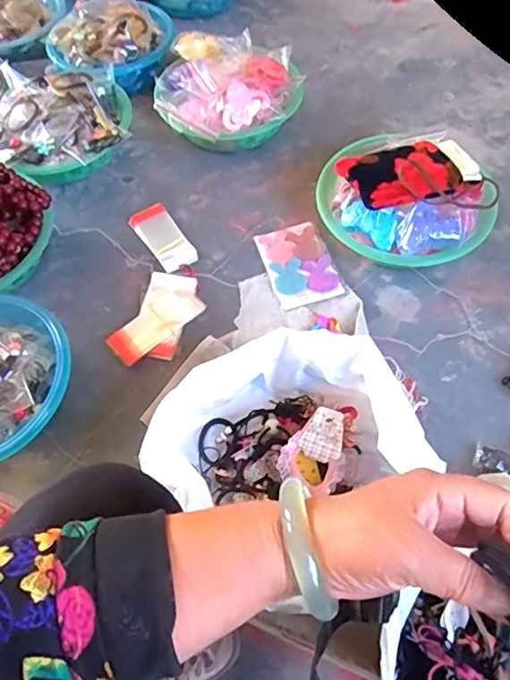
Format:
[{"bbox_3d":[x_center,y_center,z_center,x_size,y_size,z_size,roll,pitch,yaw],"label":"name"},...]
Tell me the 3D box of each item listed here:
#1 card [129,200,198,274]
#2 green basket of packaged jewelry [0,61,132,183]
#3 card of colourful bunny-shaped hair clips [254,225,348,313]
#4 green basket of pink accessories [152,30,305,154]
[{"bbox_3d":[-0.137,-0.154,0.792,0.057,0.012,0.125,-31,63,-15],"label":"card"},{"bbox_3d":[-0.318,-0.339,0.856,0.237,0.095,0.209,0,59,3],"label":"green basket of packaged jewelry"},{"bbox_3d":[0.062,-0.109,0.761,0.094,0.007,0.136,-18,61,-8],"label":"card of colourful bunny-shaped hair clips"},{"bbox_3d":[-0.042,-0.403,0.879,0.234,0.106,0.230,-5,59,1],"label":"green basket of pink accessories"}]

